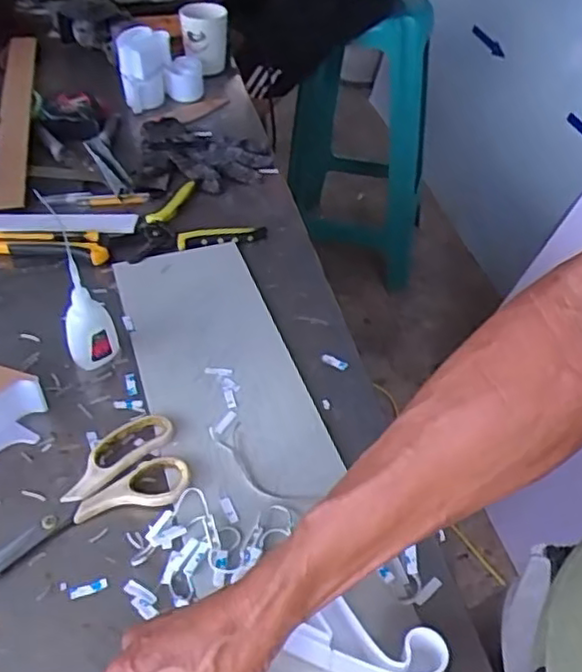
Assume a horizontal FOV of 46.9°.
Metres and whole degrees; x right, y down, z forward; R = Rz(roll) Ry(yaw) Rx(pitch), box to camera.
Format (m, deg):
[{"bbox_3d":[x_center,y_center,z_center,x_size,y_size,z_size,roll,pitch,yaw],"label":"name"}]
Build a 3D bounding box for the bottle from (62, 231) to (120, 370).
[{"bbox_3d":[-0.184,-0.022,0.598,0.031,0.123,0.038,23,48,21],"label":"bottle"}]

